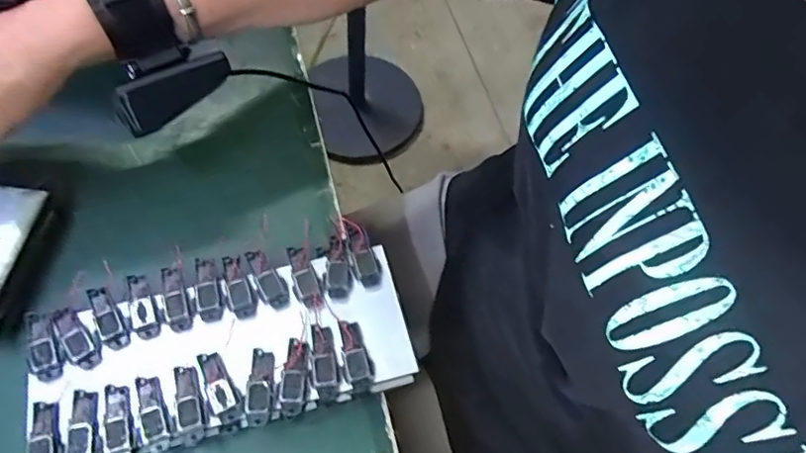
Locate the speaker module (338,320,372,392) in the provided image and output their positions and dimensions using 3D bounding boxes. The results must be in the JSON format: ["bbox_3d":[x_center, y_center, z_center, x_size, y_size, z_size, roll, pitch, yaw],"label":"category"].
[{"bbox_3d":[-0.027,0.070,0.307,0.014,0.004,0.040,-14,63,-9],"label":"speaker module"}]

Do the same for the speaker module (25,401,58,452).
[{"bbox_3d":[-0.180,0.107,0.277,0.014,0.004,0.039,-13,63,-8],"label":"speaker module"}]

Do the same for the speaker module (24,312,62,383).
[{"bbox_3d":[-0.194,0.064,0.300,0.015,0.004,0.040,-21,64,-12],"label":"speaker module"}]

